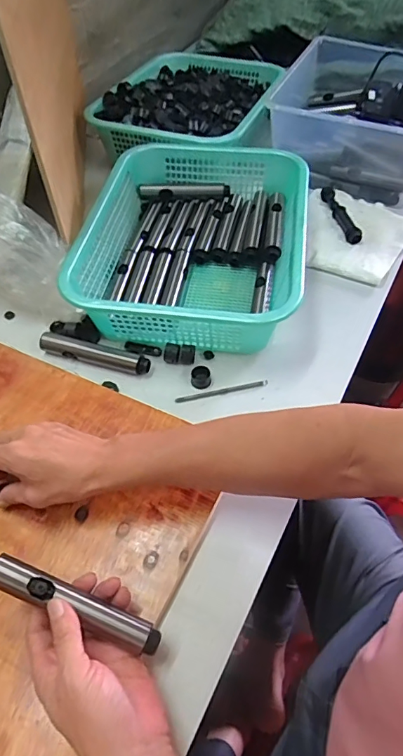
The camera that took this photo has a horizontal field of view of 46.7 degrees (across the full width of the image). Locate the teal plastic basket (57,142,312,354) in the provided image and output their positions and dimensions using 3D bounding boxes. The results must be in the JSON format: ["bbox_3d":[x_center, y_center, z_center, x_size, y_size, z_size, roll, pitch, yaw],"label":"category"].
[{"bbox_3d":[-0.009,-0.200,0.682,0.301,0.102,0.380,7,54,6],"label":"teal plastic basket"}]

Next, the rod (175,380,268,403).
[{"bbox_3d":[0.026,0.017,0.589,0.117,0.008,0.008,-9,55,-9],"label":"rod"}]

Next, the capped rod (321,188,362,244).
[{"bbox_3d":[0.232,-0.274,0.778,0.024,0.019,0.140,-10,54,-7],"label":"capped rod"}]

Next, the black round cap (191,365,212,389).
[{"bbox_3d":[0.000,-0.002,0.592,0.025,0.012,0.028,0,54,1],"label":"black round cap"}]

